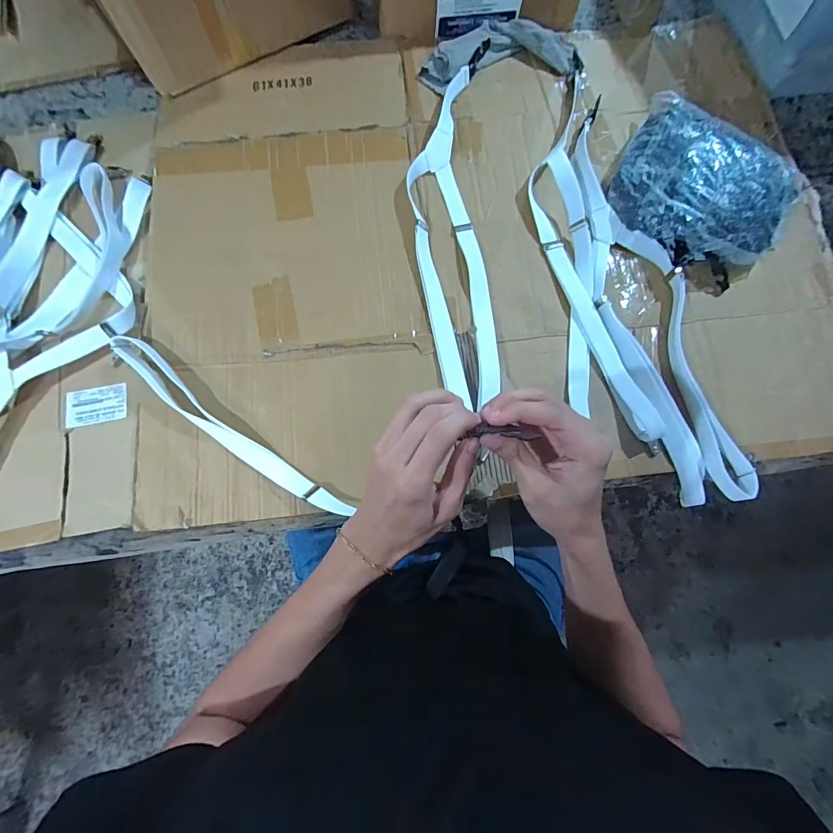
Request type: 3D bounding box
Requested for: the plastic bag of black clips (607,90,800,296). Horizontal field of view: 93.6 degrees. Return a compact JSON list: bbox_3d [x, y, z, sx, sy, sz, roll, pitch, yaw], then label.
[{"bbox_3d":[0.389,-0.314,0.548,0.240,0.074,0.187,41,81,8],"label":"plastic bag of black clips"}]

